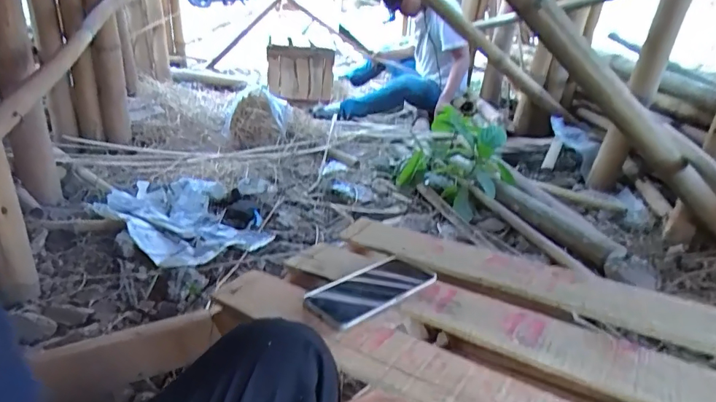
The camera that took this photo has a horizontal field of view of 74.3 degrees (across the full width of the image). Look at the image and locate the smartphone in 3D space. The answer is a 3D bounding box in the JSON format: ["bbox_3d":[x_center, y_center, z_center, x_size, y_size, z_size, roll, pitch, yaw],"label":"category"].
[{"bbox_3d":[0.015,0.108,0.592,0.173,0.013,0.085,-21,35,-39],"label":"smartphone"}]

